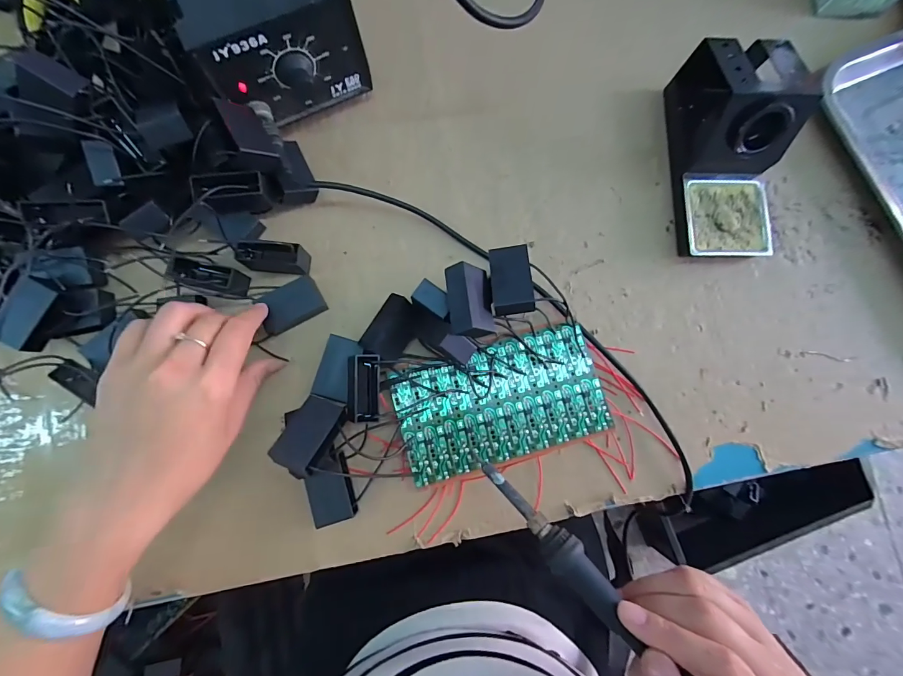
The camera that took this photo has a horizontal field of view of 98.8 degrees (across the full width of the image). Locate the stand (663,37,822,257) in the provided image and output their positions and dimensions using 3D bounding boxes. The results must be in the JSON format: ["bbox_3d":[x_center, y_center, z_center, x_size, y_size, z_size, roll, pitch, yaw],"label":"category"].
[{"bbox_3d":[0.228,-0.152,0.311,0.075,0.075,0.162,-5,83,-3],"label":"stand"}]

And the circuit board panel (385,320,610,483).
[{"bbox_3d":[0.038,0.049,0.305,0.156,0.014,0.085,-15,84,-4],"label":"circuit board panel"}]

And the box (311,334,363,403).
[{"bbox_3d":[-0.087,0.024,0.304,0.027,0.021,0.047,17,83,-1],"label":"box"}]

